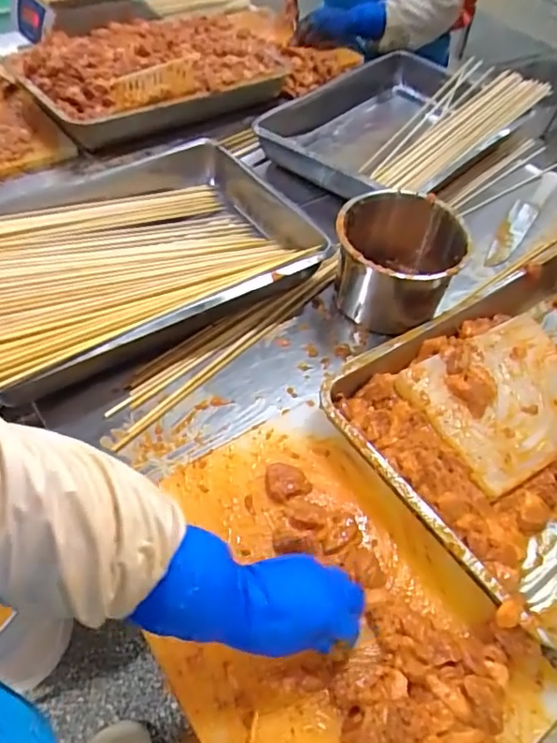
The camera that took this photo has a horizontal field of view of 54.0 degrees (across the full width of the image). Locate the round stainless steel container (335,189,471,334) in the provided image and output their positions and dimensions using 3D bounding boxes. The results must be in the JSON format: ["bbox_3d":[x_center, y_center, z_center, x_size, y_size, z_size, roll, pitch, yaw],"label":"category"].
[{"bbox_3d":[0.162,-0.144,0.745,0.162,0.123,0.163,-23,58,-19],"label":"round stainless steel container"}]

